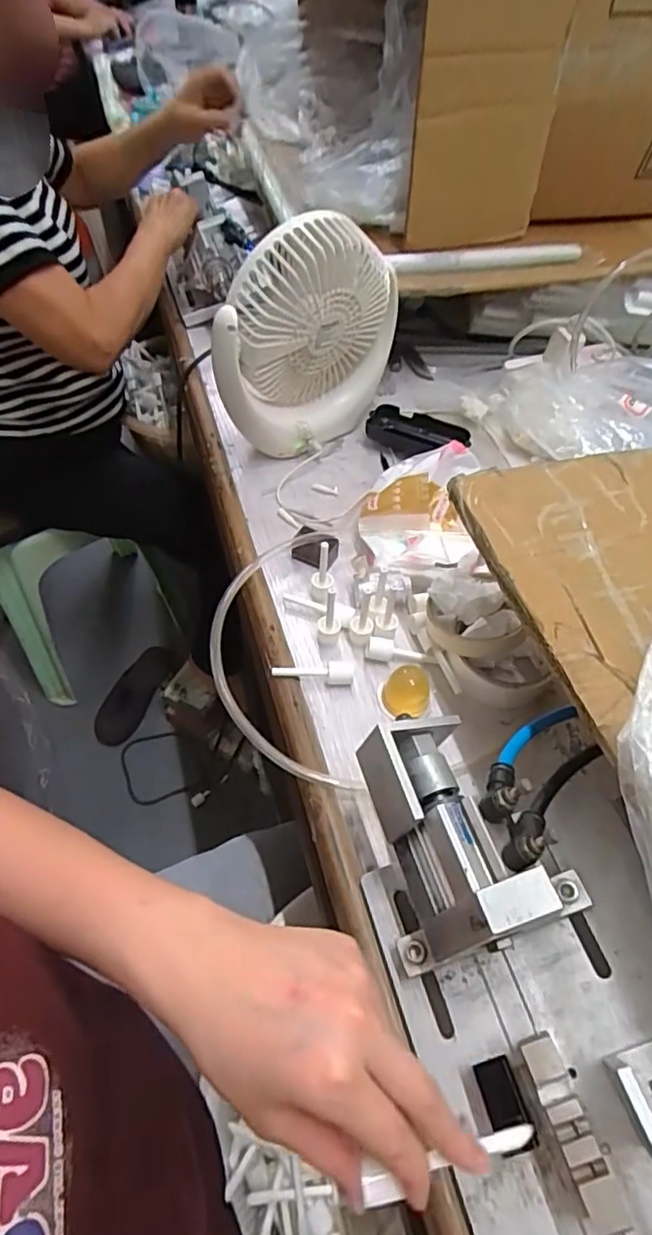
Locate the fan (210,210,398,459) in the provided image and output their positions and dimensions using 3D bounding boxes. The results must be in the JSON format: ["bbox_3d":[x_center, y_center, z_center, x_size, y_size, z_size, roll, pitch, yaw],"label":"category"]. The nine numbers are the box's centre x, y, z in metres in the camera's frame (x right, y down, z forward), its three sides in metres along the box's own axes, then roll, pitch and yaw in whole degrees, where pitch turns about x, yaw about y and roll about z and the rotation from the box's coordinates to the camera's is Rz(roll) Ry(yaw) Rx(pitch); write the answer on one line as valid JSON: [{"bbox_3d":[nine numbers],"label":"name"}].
[{"bbox_3d":[-0.018,-0.275,0.593,0.184,0.203,0.068,-38,62,-26],"label":"fan"}]

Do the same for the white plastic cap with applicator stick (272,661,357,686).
[{"bbox_3d":[-0.010,0.044,0.479,0.065,0.016,0.015,0,53,-2],"label":"white plastic cap with applicator stick"}]

